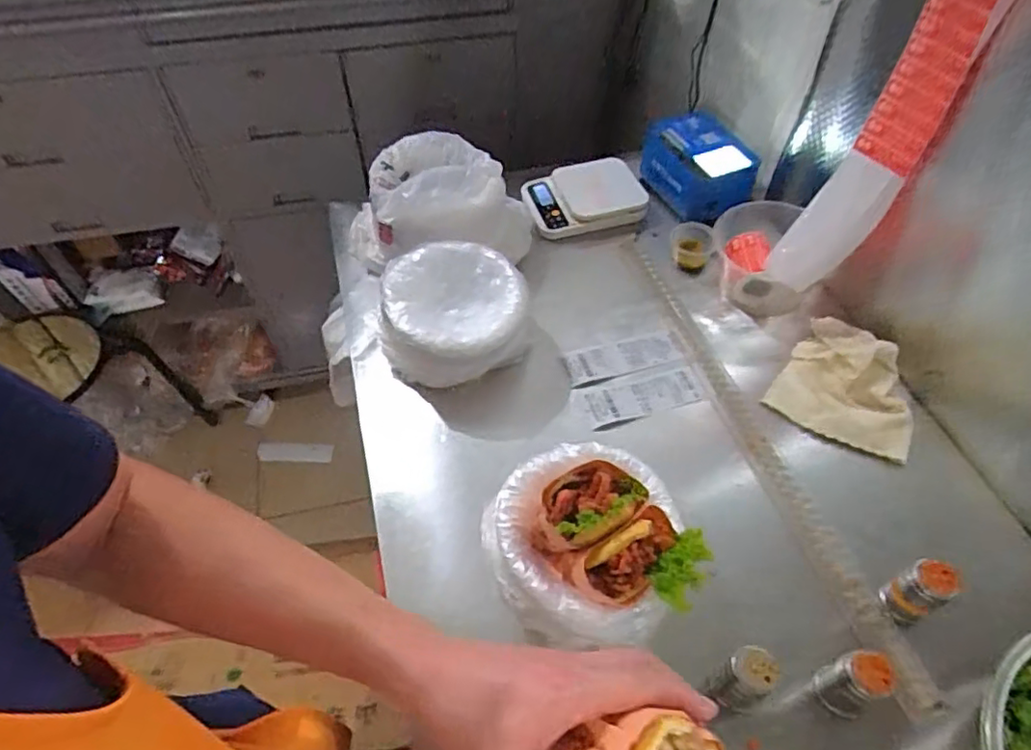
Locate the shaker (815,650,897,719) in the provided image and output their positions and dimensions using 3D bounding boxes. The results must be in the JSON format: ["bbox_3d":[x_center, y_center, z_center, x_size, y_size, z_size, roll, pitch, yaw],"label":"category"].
[{"bbox_3d":[0.304,0.281,0.559,0.039,0.083,0.042,0,53,0],"label":"shaker"}]

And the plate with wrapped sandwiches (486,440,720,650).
[{"bbox_3d":[0.070,0.164,0.607,0.177,0.132,0.190,0,53,0],"label":"plate with wrapped sandwiches"}]

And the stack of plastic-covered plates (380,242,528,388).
[{"bbox_3d":[-0.077,-0.076,0.814,0.182,0.108,0.176,0,53,0],"label":"stack of plastic-covered plates"}]

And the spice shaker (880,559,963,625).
[{"bbox_3d":[0.394,0.210,0.605,0.034,0.079,0.038,-17,55,-13],"label":"spice shaker"}]

